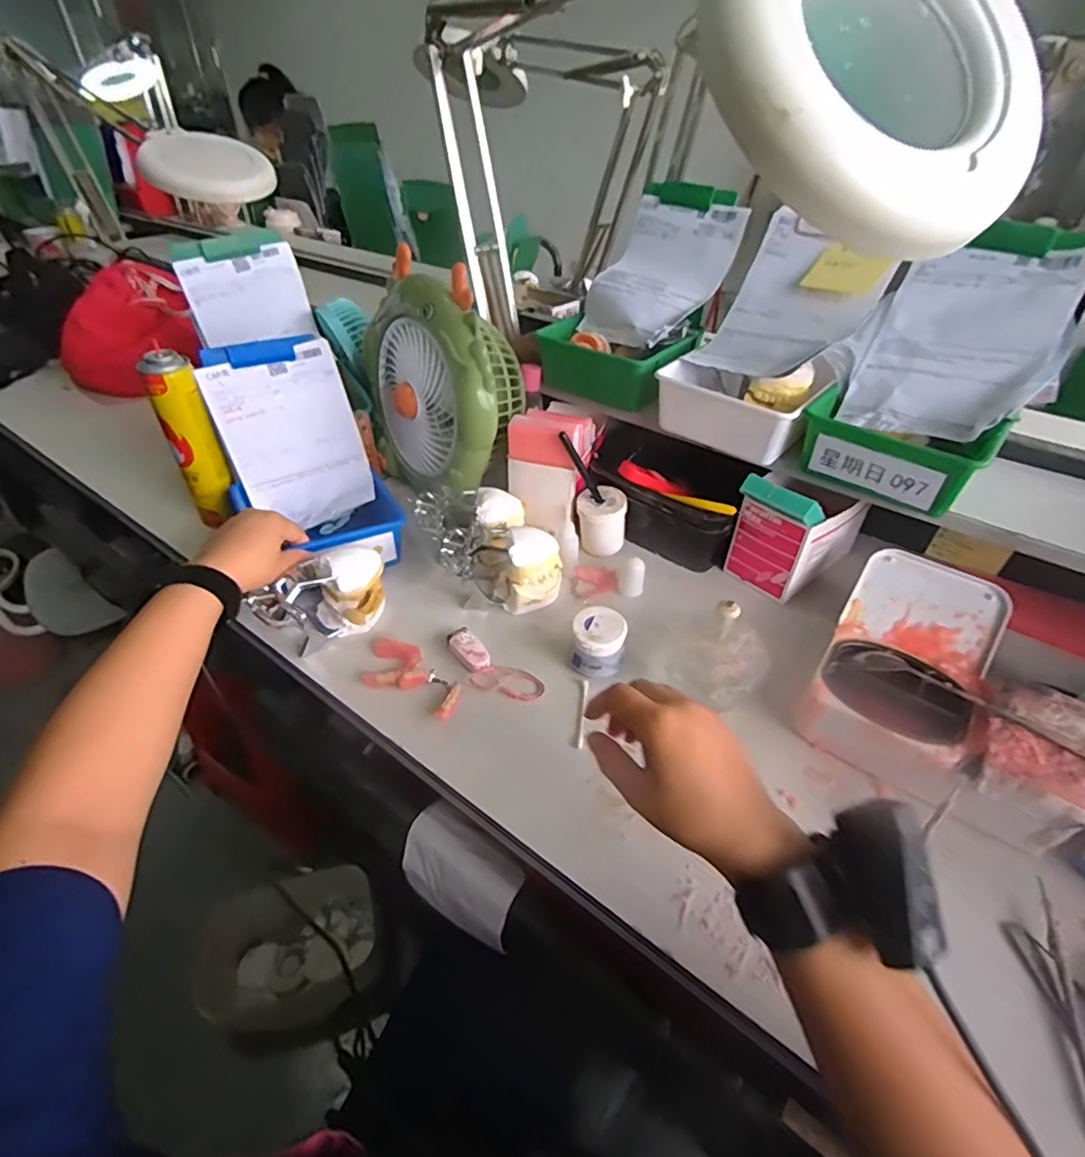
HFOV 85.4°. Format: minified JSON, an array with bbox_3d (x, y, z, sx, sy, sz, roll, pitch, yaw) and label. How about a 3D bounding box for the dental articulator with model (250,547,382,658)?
[{"bbox_3d":[-0.223,0.019,0.595,0.071,0.070,0.128,30,48,29],"label":"dental articulator with model"}]

